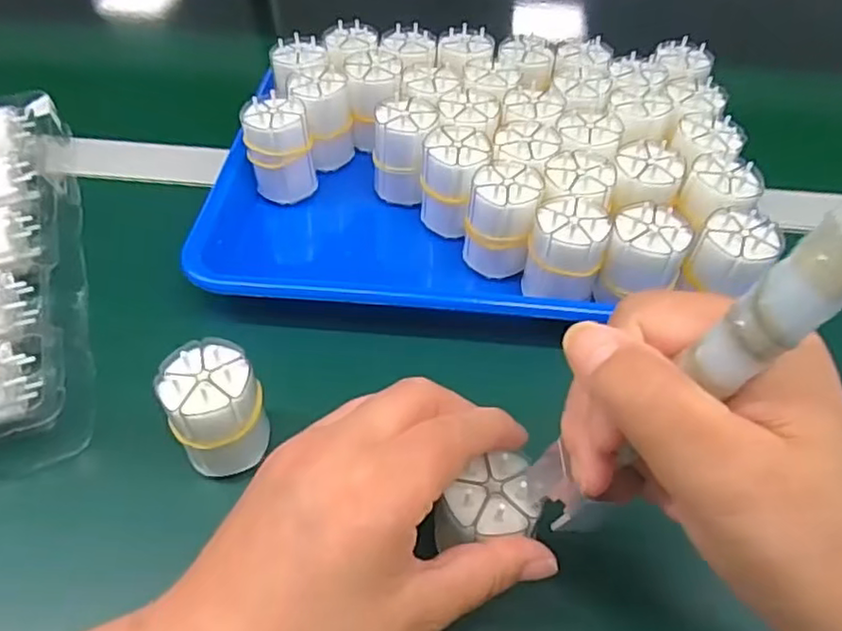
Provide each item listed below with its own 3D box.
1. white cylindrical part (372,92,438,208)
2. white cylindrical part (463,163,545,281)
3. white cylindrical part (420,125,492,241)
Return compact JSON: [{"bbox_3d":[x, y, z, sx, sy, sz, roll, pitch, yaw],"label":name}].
[{"bbox_3d":[-0.011,-0.104,0.412,0.036,0.056,0.035,1,49,-1],"label":"white cylindrical part"},{"bbox_3d":[0.047,-0.054,0.374,0.037,0.058,0.037,1,49,-1],"label":"white cylindrical part"},{"bbox_3d":[0.023,-0.080,0.396,0.037,0.057,0.034,1,49,-1],"label":"white cylindrical part"}]

